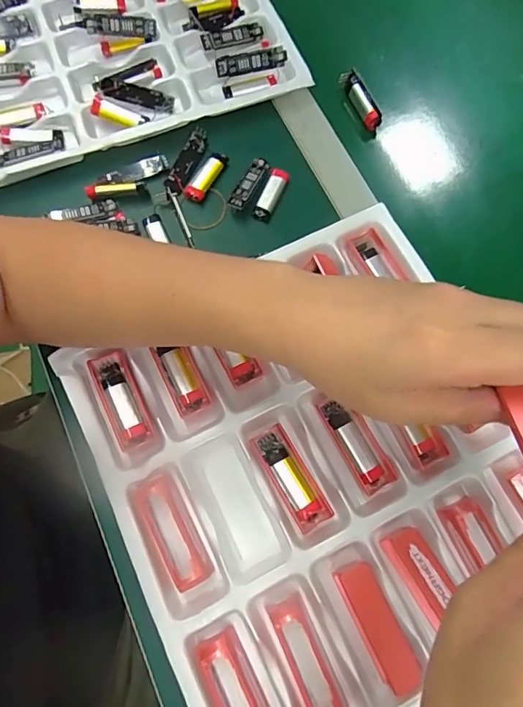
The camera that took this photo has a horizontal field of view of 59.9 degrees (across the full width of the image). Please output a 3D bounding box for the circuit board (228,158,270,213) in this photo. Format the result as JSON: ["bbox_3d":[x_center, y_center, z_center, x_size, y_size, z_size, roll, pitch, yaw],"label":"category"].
[{"bbox_3d":[-0.011,-0.161,0.426,0.017,0.010,0.066,25,75,6],"label":"circuit board"}]

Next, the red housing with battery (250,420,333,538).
[{"bbox_3d":[0.022,0.095,0.346,0.028,0.013,0.078,-29,76,-9],"label":"red housing with battery"}]

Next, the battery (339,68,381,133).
[{"bbox_3d":[0.104,-0.263,0.470,0.020,0.016,0.070,-18,75,-6],"label":"battery"}]

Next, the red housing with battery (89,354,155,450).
[{"bbox_3d":[-0.110,0.037,0.362,0.030,0.013,0.078,-25,76,-8],"label":"red housing with battery"}]

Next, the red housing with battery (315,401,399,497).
[{"bbox_3d":[0.074,0.070,0.353,0.027,0.013,0.075,-27,76,-9],"label":"red housing with battery"}]

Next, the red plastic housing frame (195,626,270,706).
[{"bbox_3d":[-0.015,0.231,0.303,0.030,0.024,0.078,-28,76,-9],"label":"red plastic housing frame"}]

